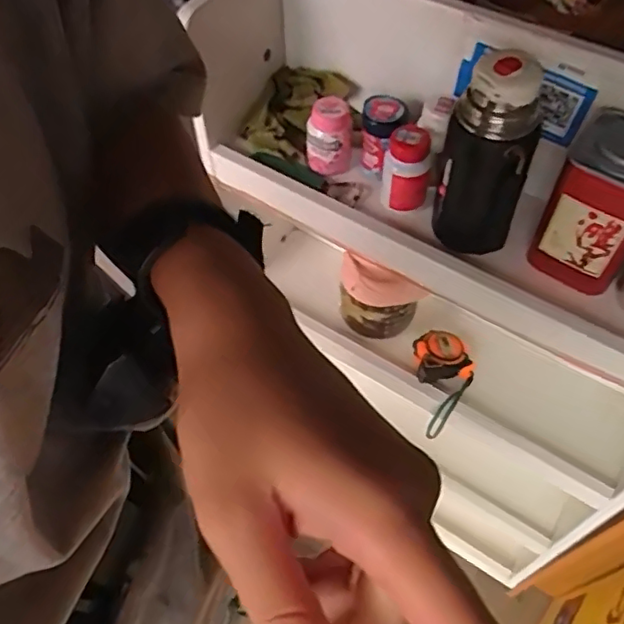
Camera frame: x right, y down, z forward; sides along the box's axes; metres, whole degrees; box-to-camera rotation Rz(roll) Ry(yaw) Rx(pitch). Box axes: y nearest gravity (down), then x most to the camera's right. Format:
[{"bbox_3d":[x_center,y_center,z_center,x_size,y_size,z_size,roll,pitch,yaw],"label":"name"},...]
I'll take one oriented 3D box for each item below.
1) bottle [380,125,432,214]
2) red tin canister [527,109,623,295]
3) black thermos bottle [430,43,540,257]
[{"bbox_3d":[0.098,-0.147,0.630,0.047,0.087,0.038,13,57,8],"label":"bottle"},{"bbox_3d":[0.264,-0.099,0.552,0.086,0.147,0.088,28,61,17],"label":"red tin canister"},{"bbox_3d":[0.156,-0.132,0.546,0.070,0.185,0.069,4,56,2],"label":"black thermos bottle"}]

